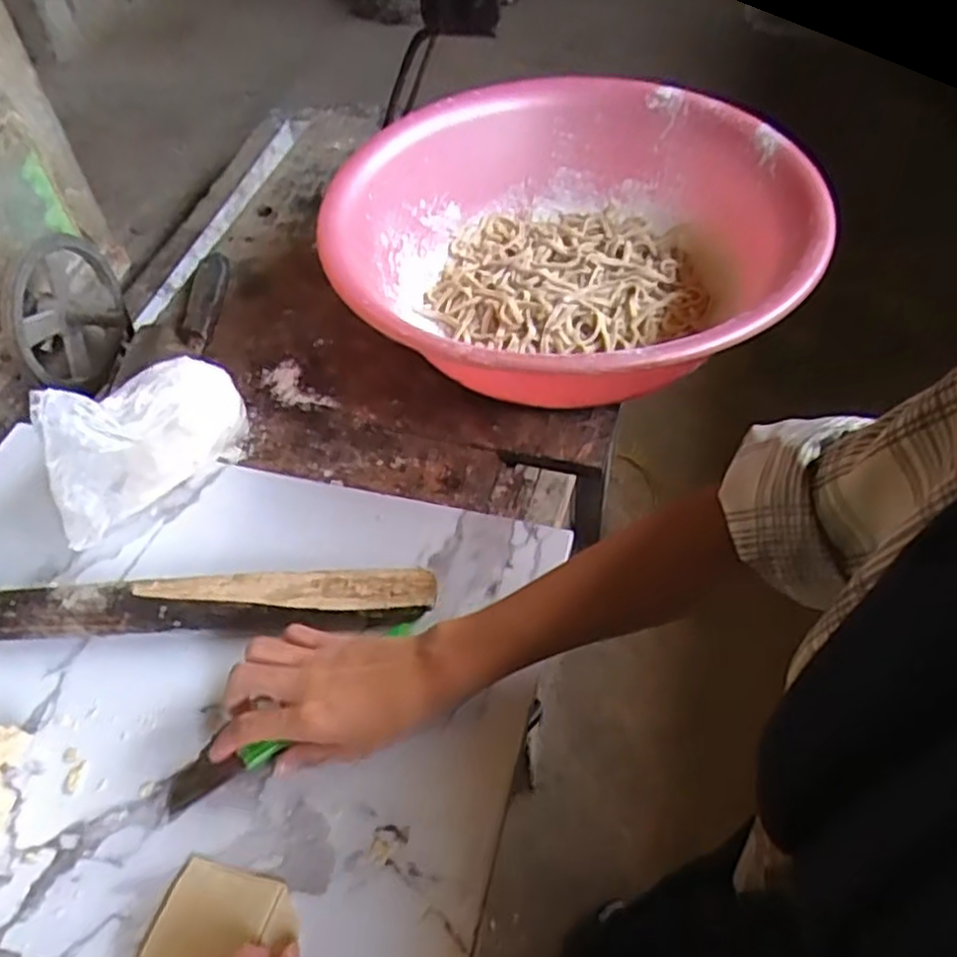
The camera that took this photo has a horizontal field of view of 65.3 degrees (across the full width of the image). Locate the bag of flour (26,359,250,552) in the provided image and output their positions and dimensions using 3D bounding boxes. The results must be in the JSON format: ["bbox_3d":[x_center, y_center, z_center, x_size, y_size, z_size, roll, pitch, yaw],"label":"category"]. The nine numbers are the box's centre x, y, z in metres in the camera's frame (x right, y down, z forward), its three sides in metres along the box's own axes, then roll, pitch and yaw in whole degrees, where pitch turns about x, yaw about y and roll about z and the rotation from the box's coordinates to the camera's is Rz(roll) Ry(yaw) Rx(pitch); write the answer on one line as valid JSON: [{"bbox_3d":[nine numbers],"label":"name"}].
[{"bbox_3d":[-0.258,-0.038,0.566,0.064,0.121,0.168,33,59,26],"label":"bag of flour"}]

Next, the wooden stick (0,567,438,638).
[{"bbox_3d":[-0.183,0.089,0.518,0.302,0.038,0.036,-3,51,0],"label":"wooden stick"}]

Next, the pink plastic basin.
[{"bbox_3d":[0.082,-0.200,0.664,0.385,0.123,0.389,-1,51,2],"label":"pink plastic basin"}]

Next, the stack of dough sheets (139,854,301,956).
[{"bbox_3d":[-0.139,0.245,0.410,0.075,0.007,0.058,10,52,11],"label":"stack of dough sheets"}]

